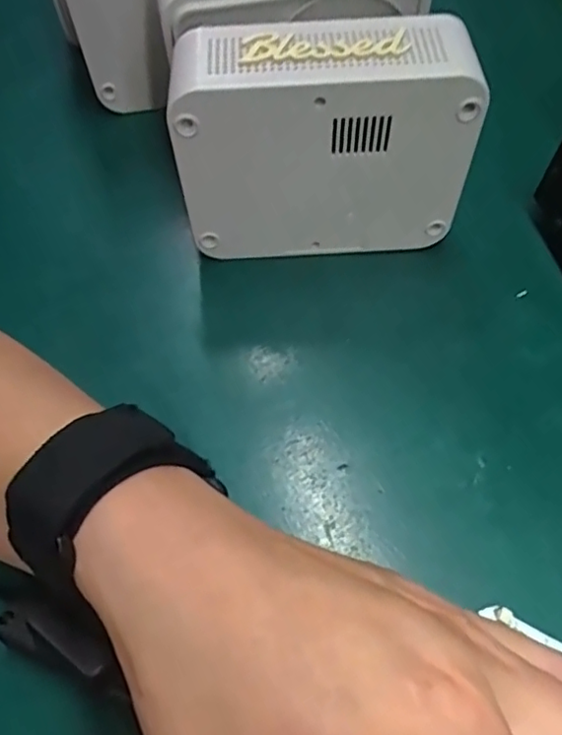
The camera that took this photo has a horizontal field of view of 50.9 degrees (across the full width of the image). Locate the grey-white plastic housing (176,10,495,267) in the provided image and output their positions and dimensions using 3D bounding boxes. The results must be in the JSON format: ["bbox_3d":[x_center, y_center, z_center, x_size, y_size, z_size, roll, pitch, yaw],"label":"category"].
[{"bbox_3d":[0.018,-0.098,0.272,0.128,0.102,0.043,0,61,-2],"label":"grey-white plastic housing"}]

